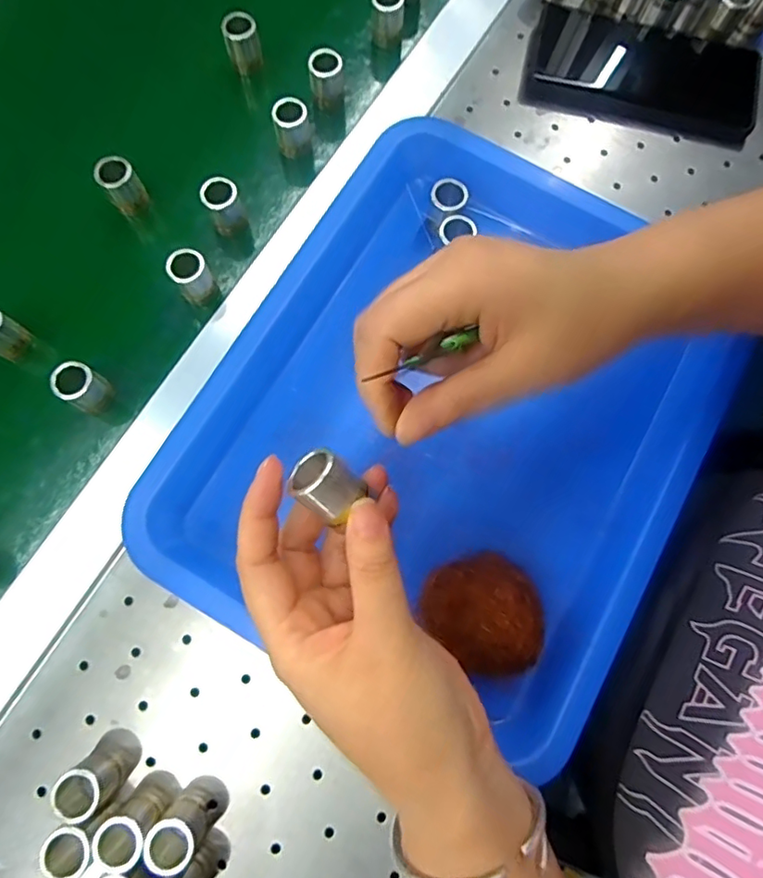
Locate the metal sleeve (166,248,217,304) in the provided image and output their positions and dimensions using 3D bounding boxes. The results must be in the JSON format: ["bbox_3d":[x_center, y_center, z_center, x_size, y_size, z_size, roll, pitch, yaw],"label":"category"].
[{"bbox_3d":[-0.118,-0.101,0.339,0.022,0.030,0.020,0,77,-2],"label":"metal sleeve"}]

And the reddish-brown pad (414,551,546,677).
[{"bbox_3d":[0.056,0.093,0.298,0.064,0.033,0.056,44,79,8],"label":"reddish-brown pad"}]

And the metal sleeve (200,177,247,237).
[{"bbox_3d":[-0.102,-0.149,0.353,0.021,0.034,0.019,-15,78,-5],"label":"metal sleeve"}]

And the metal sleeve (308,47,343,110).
[{"bbox_3d":[-0.038,-0.250,0.382,0.021,0.033,0.021,-10,76,-3],"label":"metal sleeve"}]

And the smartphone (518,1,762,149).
[{"bbox_3d":[0.191,-0.270,0.395,0.165,0.016,0.094,16,76,4],"label":"smartphone"}]

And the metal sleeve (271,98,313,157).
[{"bbox_3d":[-0.060,-0.210,0.374,0.023,0.038,0.020,-10,76,-3],"label":"metal sleeve"}]

